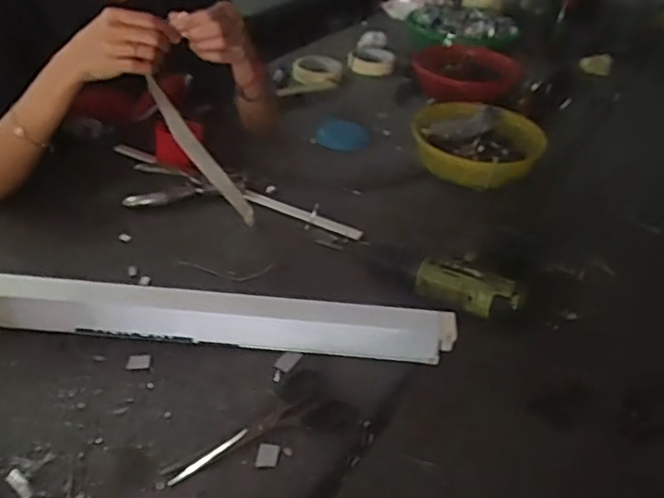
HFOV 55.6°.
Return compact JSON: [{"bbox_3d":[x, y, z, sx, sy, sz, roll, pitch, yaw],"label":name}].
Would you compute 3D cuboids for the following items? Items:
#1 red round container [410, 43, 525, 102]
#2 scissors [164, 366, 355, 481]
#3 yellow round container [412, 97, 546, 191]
[{"bbox_3d":[0.243,-0.318,1.135,0.183,0.073,0.147,13,37,18],"label":"red round container"},{"bbox_3d":[-0.063,0.162,0.554,0.161,0.008,0.073,-24,46,-32],"label":"scissors"},{"bbox_3d":[0.209,-0.144,0.920,0.188,0.068,0.165,13,38,11],"label":"yellow round container"}]

